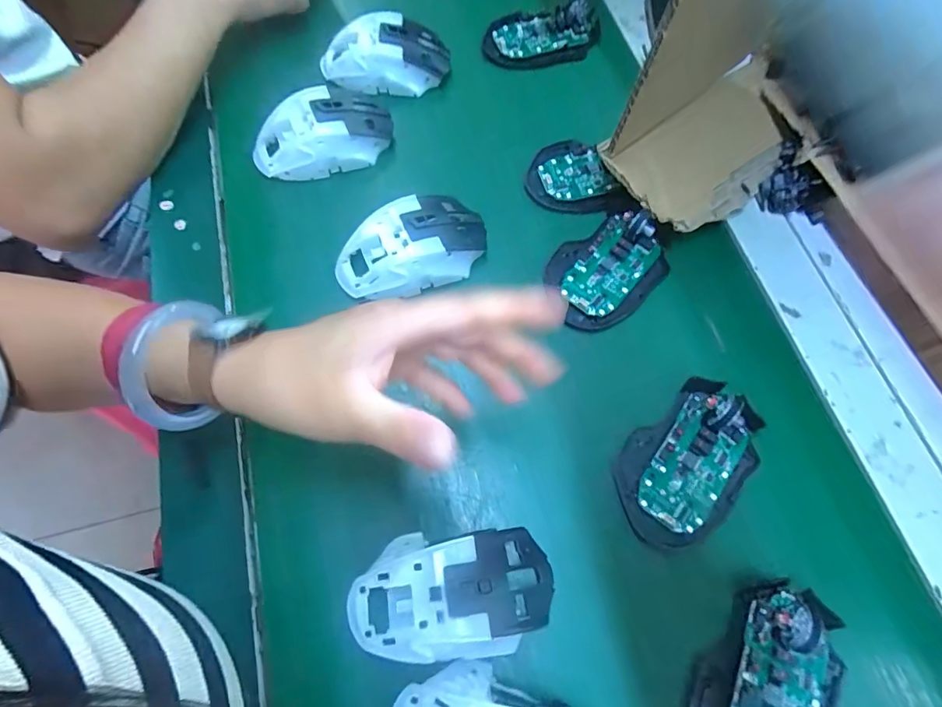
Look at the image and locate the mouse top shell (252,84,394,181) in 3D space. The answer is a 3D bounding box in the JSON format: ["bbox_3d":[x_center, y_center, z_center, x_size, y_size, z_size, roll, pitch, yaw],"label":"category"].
[{"bbox_3d":[-0.125,-0.186,0.402,0.116,0.035,0.065,-18,69,-7],"label":"mouse top shell"}]

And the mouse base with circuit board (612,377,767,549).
[{"bbox_3d":[0.146,0.070,0.317,0.111,0.031,0.072,-37,72,-14],"label":"mouse base with circuit board"}]

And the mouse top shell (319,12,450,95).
[{"bbox_3d":[-0.078,-0.270,0.437,0.113,0.037,0.063,-17,68,-7],"label":"mouse top shell"}]

